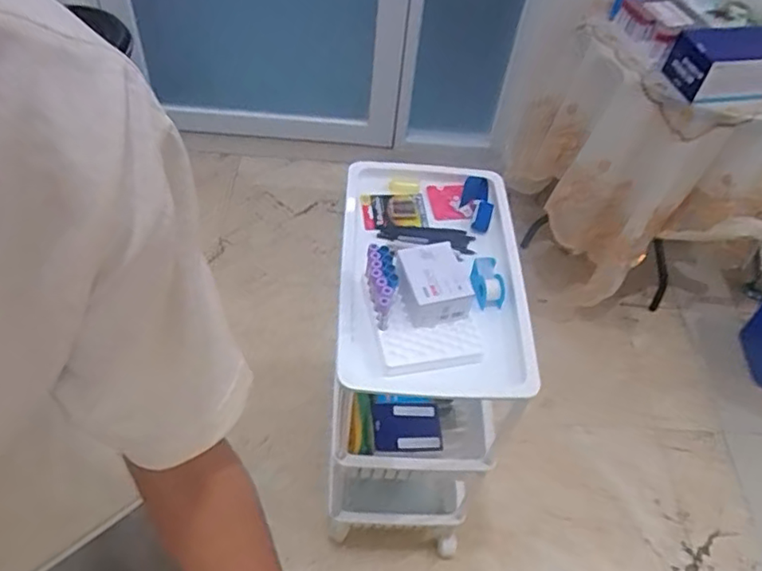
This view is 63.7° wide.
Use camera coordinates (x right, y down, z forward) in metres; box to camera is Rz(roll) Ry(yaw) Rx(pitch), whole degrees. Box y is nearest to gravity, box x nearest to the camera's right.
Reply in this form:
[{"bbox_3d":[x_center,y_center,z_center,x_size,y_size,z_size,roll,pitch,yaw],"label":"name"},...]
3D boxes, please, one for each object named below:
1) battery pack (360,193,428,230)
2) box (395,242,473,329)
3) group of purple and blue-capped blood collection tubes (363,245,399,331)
[{"bbox_3d":[0.020,-0.125,1.021,0.099,0.026,0.070,-3,51,-8],"label":"battery pack"},{"bbox_3d":[0.070,-0.001,0.866,0.089,0.053,0.105,-9,52,-13],"label":"box"},{"bbox_3d":[0.002,0.000,0.855,0.039,0.061,0.106,-1,51,-7],"label":"group of purple and blue-capped blood collection tubes"}]

